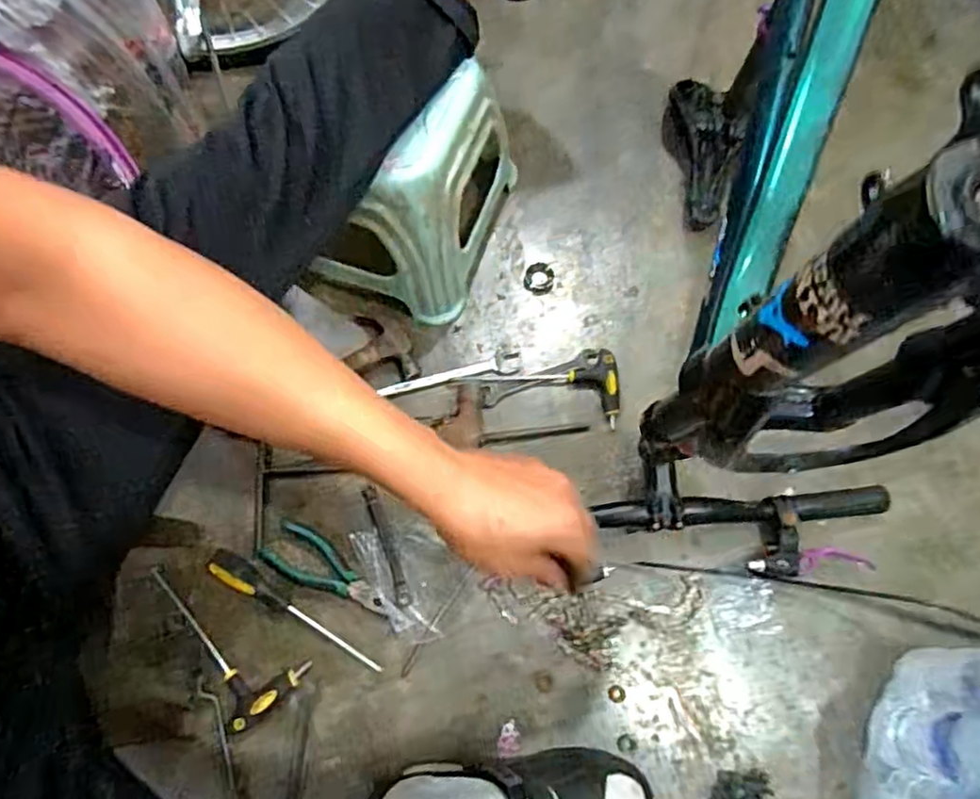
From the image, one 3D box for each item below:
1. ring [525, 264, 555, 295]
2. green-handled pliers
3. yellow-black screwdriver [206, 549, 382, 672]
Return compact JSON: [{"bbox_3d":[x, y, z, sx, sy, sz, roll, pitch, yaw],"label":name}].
[{"bbox_3d":[0.067,-0.162,0.892,0.039,0.004,0.047,11,71,4],"label":"ring"},{"bbox_3d":[-0.182,0.196,0.747,0.157,0.007,0.057,29,73,10],"label":"green-handled pliers"},{"bbox_3d":[-0.212,0.227,0.722,0.215,0.035,0.028,28,73,10],"label":"yellow-black screwdriver"}]

